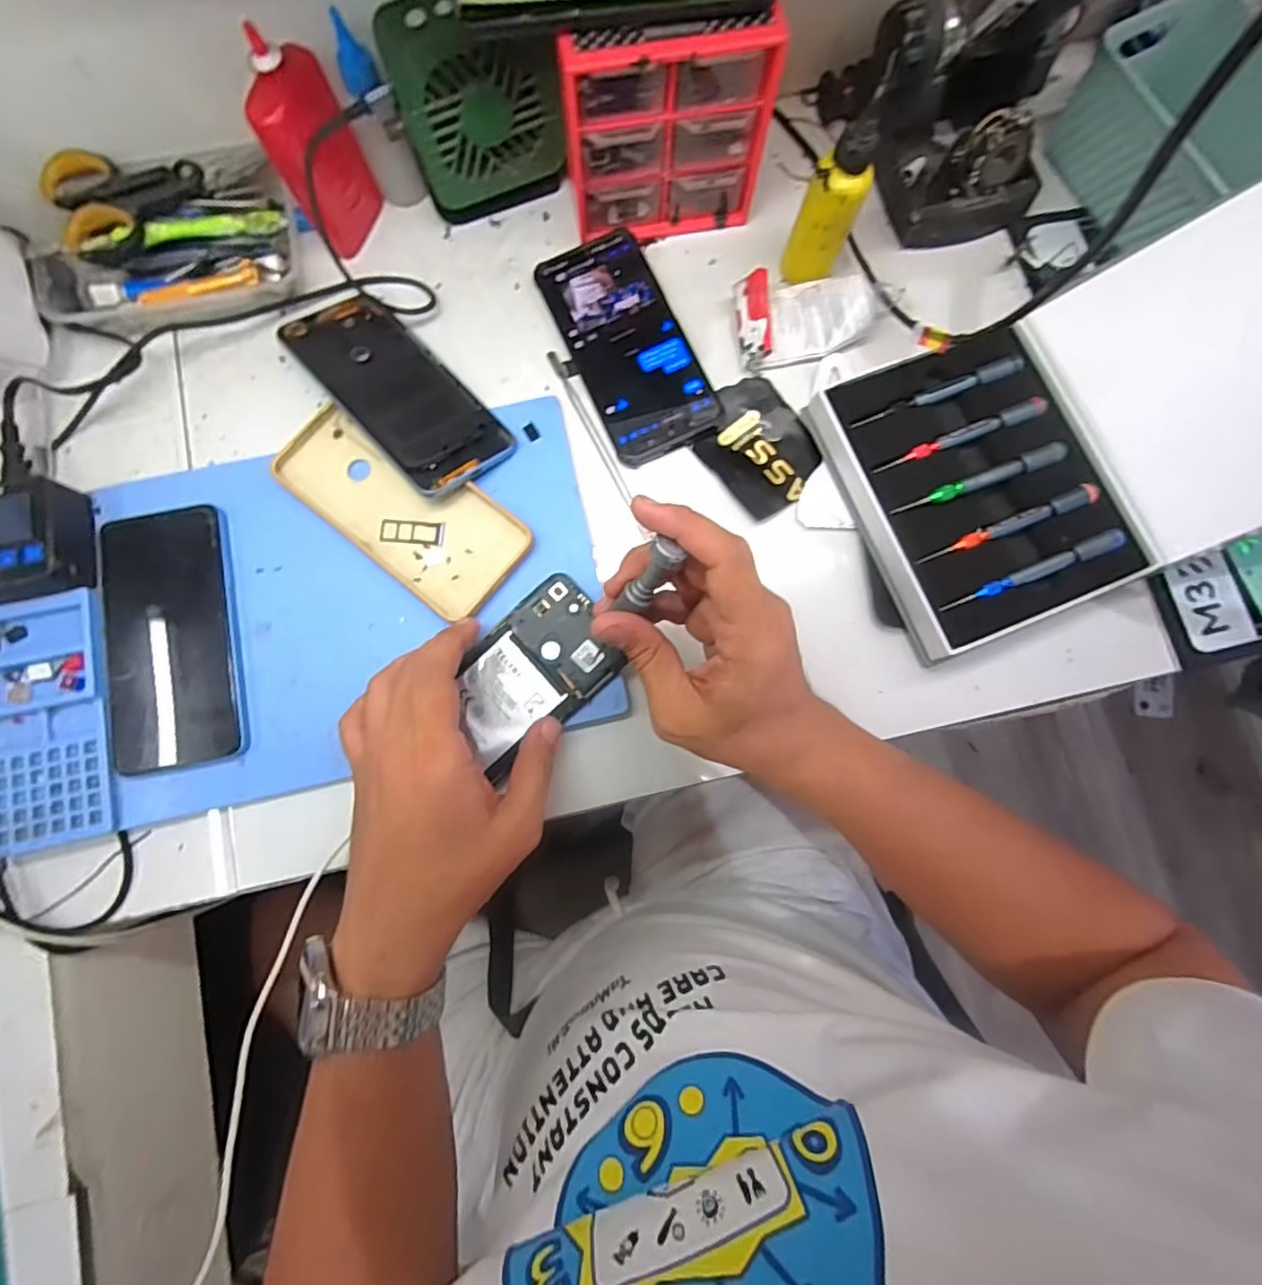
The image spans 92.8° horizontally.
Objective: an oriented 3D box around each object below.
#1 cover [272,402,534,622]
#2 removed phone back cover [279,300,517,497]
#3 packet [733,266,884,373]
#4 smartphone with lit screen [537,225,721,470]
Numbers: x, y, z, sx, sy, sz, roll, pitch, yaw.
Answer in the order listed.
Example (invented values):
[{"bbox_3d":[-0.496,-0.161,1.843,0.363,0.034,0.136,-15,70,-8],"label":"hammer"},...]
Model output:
[{"bbox_3d":[-0.149,-0.089,0.390,0.171,0.012,0.076,38,83,5],"label":"cover"},{"bbox_3d":[-0.157,-0.170,0.400,0.074,0.007,0.168,-39,77,-24],"label":"removed phone back cover"},{"bbox_3d":[0.118,-0.227,0.409,0.092,0.027,0.058,-14,81,-2],"label":"packet"},{"bbox_3d":[-0.003,-0.208,0.417,0.074,0.011,0.166,-23,82,-4],"label":"smartphone with lit screen"}]

